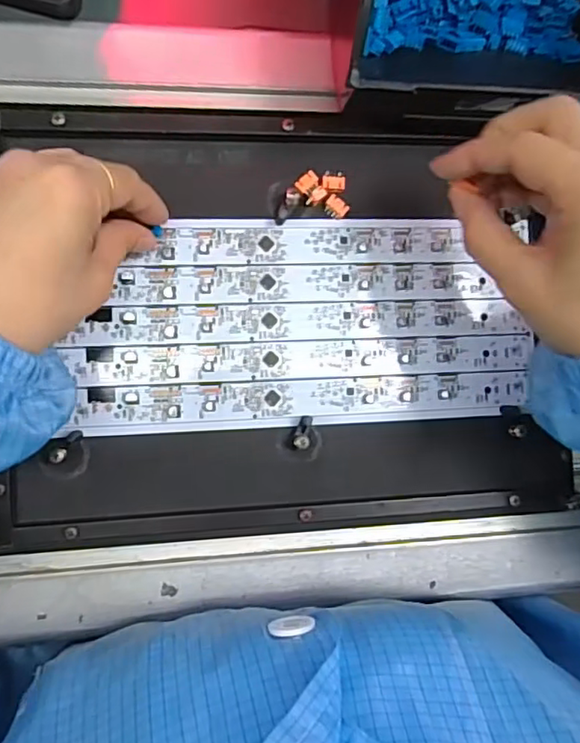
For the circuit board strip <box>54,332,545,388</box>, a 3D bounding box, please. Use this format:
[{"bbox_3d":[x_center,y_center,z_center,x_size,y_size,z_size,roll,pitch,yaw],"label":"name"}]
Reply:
[{"bbox_3d":[0.012,-0.007,0.348,0.264,0.004,0.022,-2,90,-8],"label":"circuit board strip"}]

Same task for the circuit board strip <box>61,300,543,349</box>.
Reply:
[{"bbox_3d":[0.010,-0.029,0.348,0.257,0.004,0.021,-2,89,-8],"label":"circuit board strip"}]

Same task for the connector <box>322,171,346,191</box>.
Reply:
[{"bbox_3d":[0.026,-0.111,0.348,0.014,0.004,0.011,0,89,-8],"label":"connector"}]

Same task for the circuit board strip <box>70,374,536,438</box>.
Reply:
[{"bbox_3d":[0.013,0.018,0.347,0.257,0.004,0.026,-2,88,-8],"label":"circuit board strip"}]

